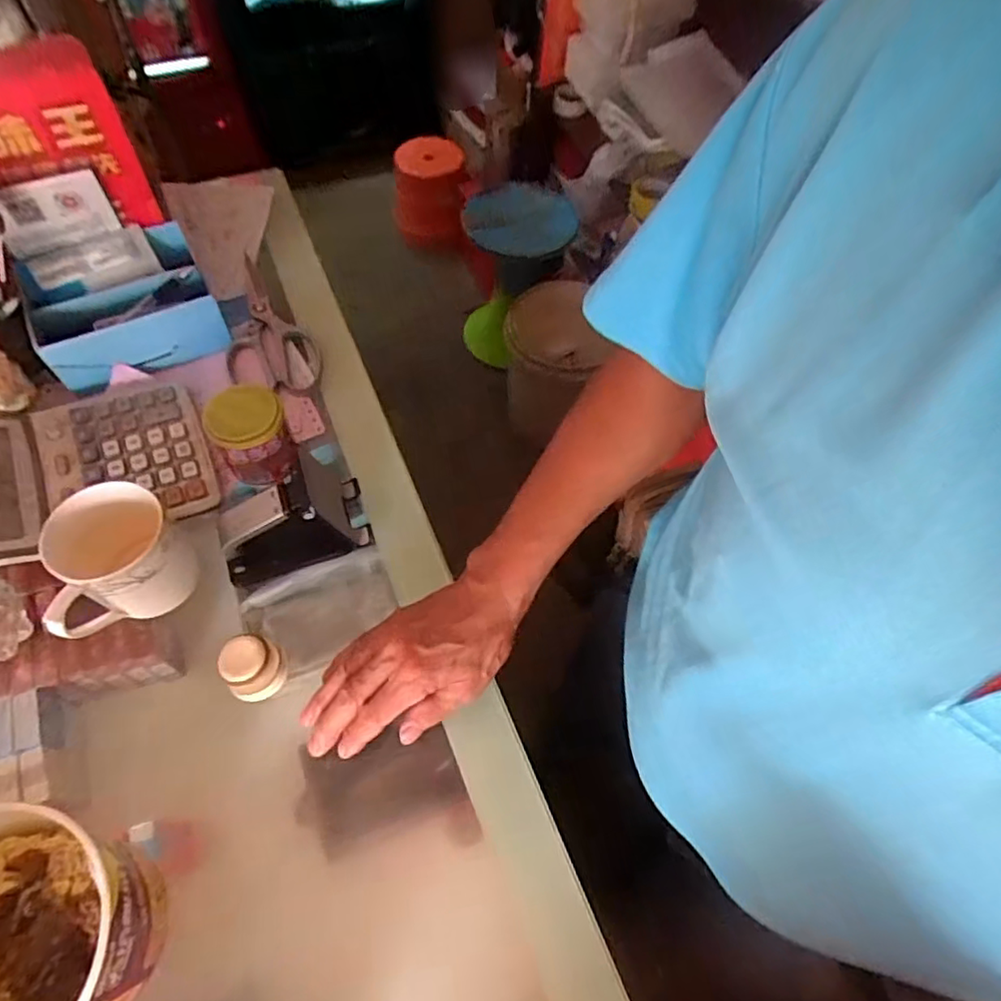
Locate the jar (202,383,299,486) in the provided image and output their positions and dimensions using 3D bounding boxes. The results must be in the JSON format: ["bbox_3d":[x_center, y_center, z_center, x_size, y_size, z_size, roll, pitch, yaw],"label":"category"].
[{"bbox_3d":[-0.212,-0.057,0.522,0.062,0.066,0.066,1,59,-2],"label":"jar"}]

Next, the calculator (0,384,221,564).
[{"bbox_3d":[-0.364,-0.032,0.528,0.196,0.045,0.163,-21,62,-14],"label":"calculator"}]

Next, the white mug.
[{"bbox_3d":[-0.288,0.045,0.461,0.094,0.074,0.089,-32,65,-19],"label":"white mug"}]

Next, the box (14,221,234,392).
[{"bbox_3d":[-0.369,-0.197,0.598,0.154,0.076,0.124,-24,63,-15],"label":"box"}]

